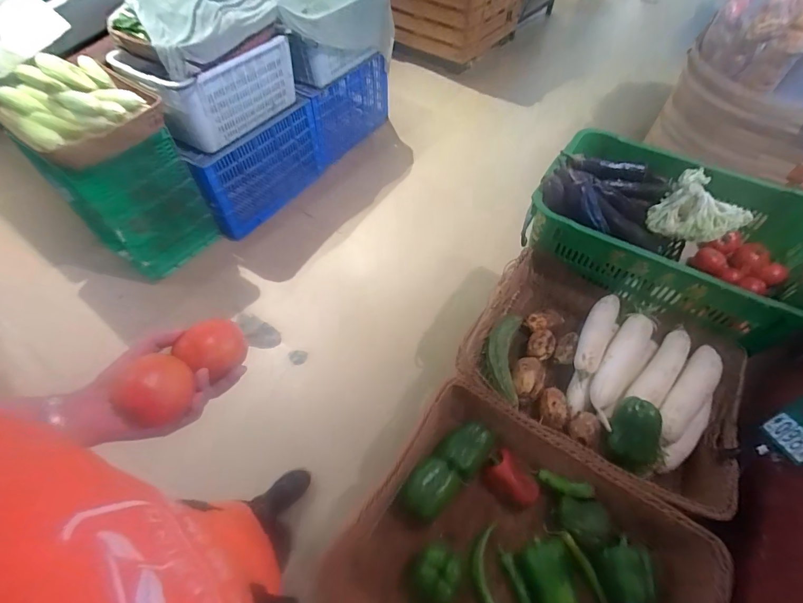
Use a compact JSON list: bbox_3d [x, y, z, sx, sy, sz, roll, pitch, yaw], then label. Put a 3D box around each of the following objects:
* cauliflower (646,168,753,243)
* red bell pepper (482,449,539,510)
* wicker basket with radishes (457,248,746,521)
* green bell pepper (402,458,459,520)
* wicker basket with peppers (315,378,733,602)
[{"bbox_3d":[0.660,-0.196,0.861,0.157,0.091,0.171,-34,62,-22],"label":"cauliflower"},{"bbox_3d":[0.192,0.313,0.677,0.070,0.051,0.100,-24,59,-17],"label":"red bell pepper"},{"bbox_3d":[0.395,0.128,0.789,0.491,0.128,0.396,29,60,18],"label":"wicker basket with radishes"},{"bbox_3d":[0.047,0.322,0.669,0.102,0.075,0.076,-37,63,-23],"label":"green bell pepper"},{"bbox_3d":[0.183,0.406,0.594,0.483,0.117,0.407,32,60,20],"label":"wicker basket with peppers"}]

